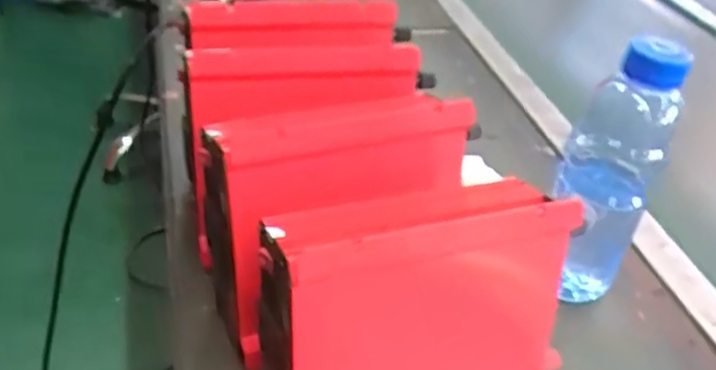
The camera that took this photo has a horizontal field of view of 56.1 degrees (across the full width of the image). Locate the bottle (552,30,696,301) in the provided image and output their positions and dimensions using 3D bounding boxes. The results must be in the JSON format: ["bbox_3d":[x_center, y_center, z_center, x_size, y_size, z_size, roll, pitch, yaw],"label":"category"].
[{"bbox_3d":[0.183,-0.006,0.497,0.067,0.204,0.058,22,40,18],"label":"bottle"}]

